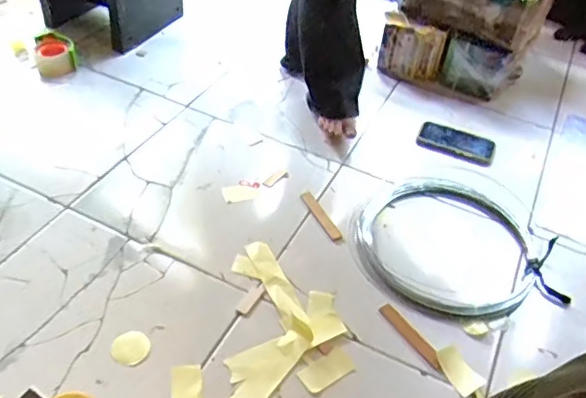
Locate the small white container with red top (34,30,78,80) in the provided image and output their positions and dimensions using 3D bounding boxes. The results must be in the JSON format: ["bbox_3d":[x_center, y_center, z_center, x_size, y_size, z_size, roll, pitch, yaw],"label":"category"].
[{"bbox_3d":[-0.588,-0.364,1.387,0.095,0.064,0.117,-11,47,-19],"label":"small white container with red top"}]

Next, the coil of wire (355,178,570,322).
[{"bbox_3d":[0.322,0.095,1.084,0.409,0.034,0.340,21,48,12],"label":"coil of wire"}]

